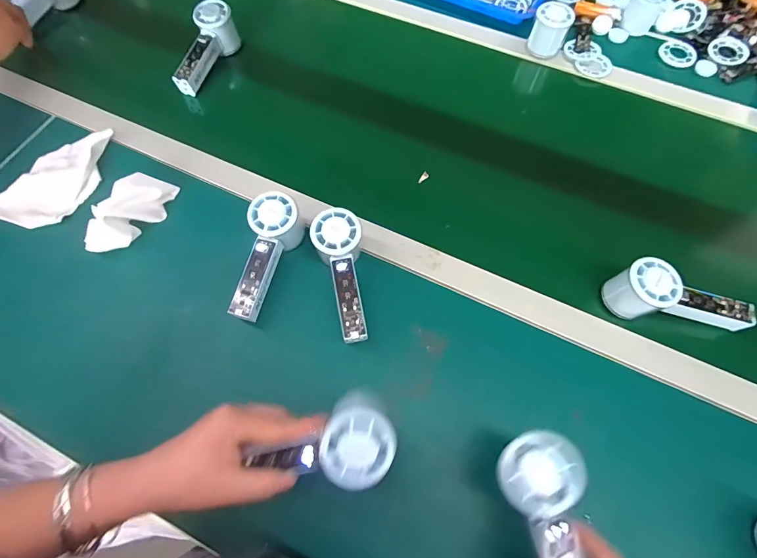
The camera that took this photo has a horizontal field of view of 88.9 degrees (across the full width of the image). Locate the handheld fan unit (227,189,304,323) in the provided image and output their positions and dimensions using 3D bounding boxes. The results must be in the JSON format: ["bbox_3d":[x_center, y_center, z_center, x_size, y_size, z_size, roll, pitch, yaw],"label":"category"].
[{"bbox_3d":[-0.136,-0.026,0.462,0.058,0.050,0.155,15,82,6],"label":"handheld fan unit"}]

